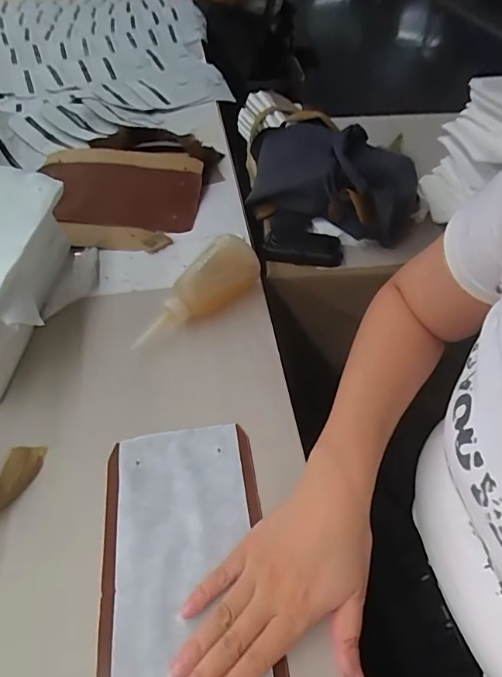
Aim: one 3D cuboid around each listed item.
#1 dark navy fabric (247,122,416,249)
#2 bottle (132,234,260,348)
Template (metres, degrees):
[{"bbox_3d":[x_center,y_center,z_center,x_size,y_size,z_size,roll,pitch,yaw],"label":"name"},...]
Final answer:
[{"bbox_3d":[0.101,-0.214,0.607,0.240,0.096,0.116,21,53,19],"label":"dark navy fabric"},{"bbox_3d":[-0.060,-0.049,0.501,0.050,0.062,0.162,34,58,27],"label":"bottle"}]

